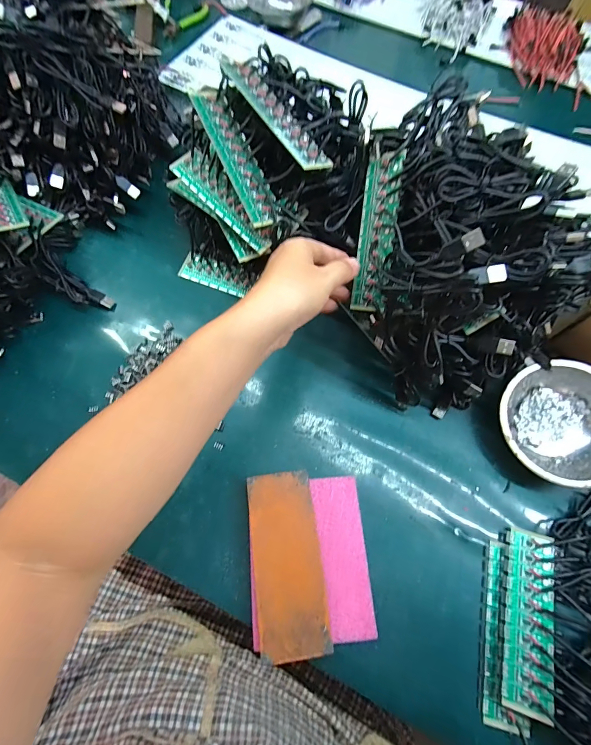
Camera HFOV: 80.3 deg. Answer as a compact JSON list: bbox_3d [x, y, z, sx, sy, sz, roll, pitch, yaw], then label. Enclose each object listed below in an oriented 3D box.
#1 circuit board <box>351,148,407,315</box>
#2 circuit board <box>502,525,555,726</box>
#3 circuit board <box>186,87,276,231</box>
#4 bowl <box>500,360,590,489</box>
[{"bbox_3d":[0.078,-0.131,0.338,0.040,0.006,0.140,15,104,42],"label":"circuit board"},{"bbox_3d":[0.211,0.218,0.317,0.040,0.005,0.141,11,63,20],"label":"circuit board"},{"bbox_3d":[-0.058,-0.213,0.348,0.037,0.011,0.142,-26,91,-12],"label":"circuit board"},{"bbox_3d":[0.279,0.054,0.374,0.118,0.055,0.125,1,67,-2],"label":"bowl"}]

